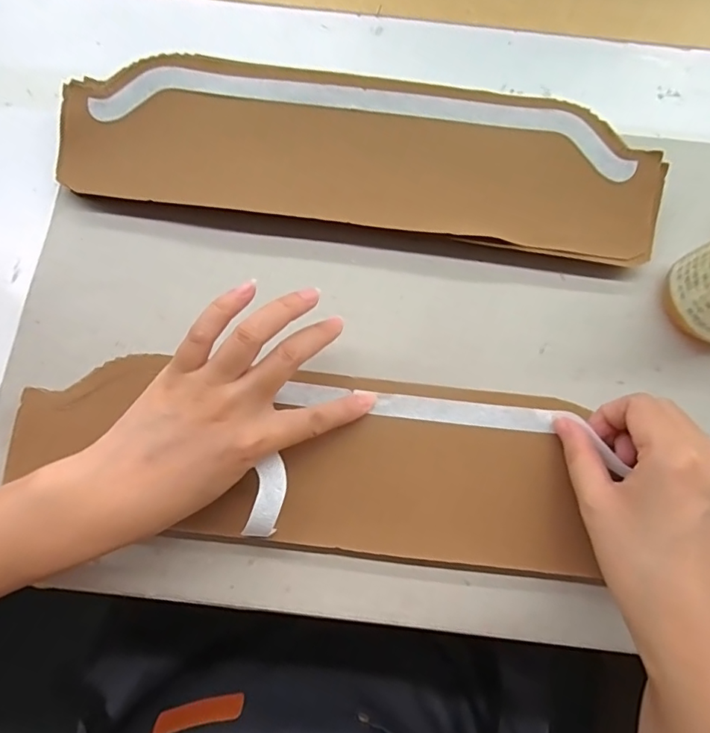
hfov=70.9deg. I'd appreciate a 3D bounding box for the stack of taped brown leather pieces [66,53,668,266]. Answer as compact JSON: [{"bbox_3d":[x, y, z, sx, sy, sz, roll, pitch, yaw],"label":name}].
[{"bbox_3d":[0.003,-0.156,0.360,0.416,0.019,0.111,8,92,2],"label":"stack of taped brown leather pieces"}]

